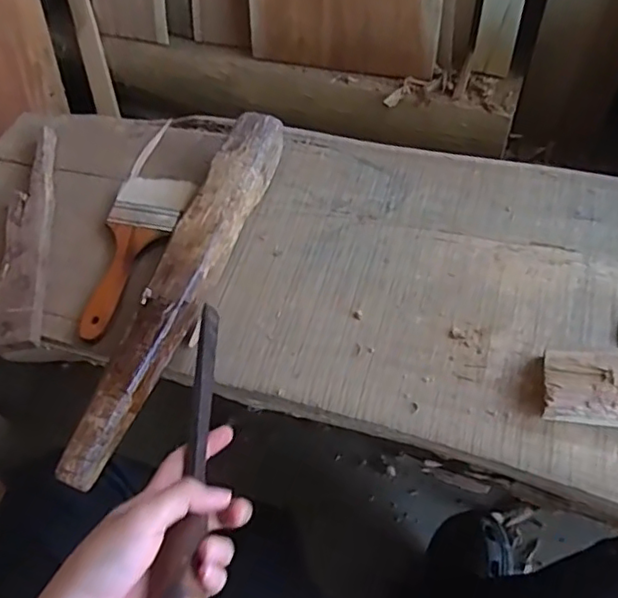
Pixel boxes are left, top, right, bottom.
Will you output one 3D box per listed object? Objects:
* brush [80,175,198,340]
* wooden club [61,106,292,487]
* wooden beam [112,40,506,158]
[{"bbox_3d":[-0.179,-0.048,0.585,0.066,0.019,0.184,15,60,14],"label":"brush"},{"bbox_3d":[-0.112,-0.015,0.539,0.047,0.066,0.378,16,60,15],"label":"wooden club"},{"bbox_3d":[-0.021,-0.295,0.868,0.599,0.068,0.085,12,59,12],"label":"wooden beam"}]

